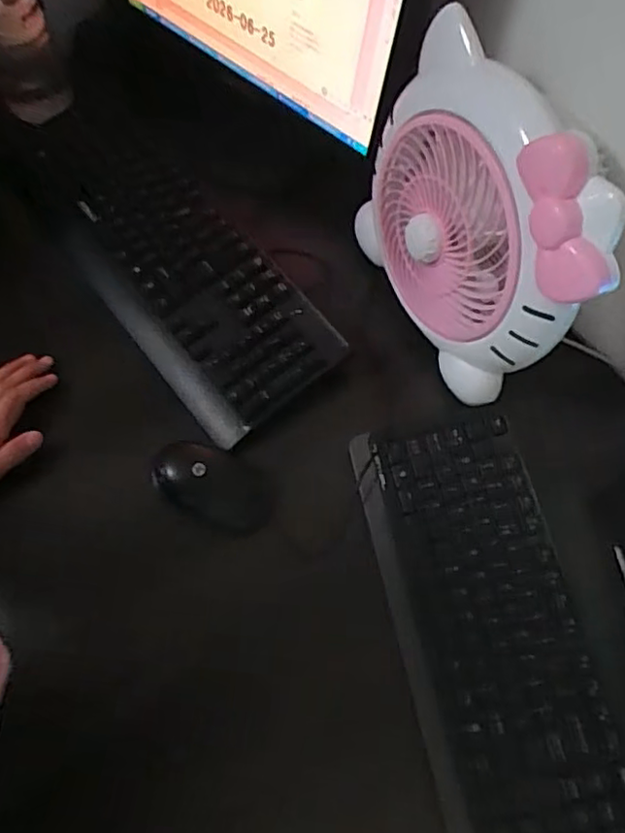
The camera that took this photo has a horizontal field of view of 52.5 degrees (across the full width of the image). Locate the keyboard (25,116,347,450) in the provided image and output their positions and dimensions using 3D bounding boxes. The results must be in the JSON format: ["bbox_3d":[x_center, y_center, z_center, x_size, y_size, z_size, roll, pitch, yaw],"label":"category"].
[{"bbox_3d":[-0.156,-0.172,0.660,0.160,0.041,0.435,-36,72,-16],"label":"keyboard"}]

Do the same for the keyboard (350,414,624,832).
[{"bbox_3d":[0.153,0.209,0.506,0.146,0.032,0.436,-10,67,-7],"label":"keyboard"}]

